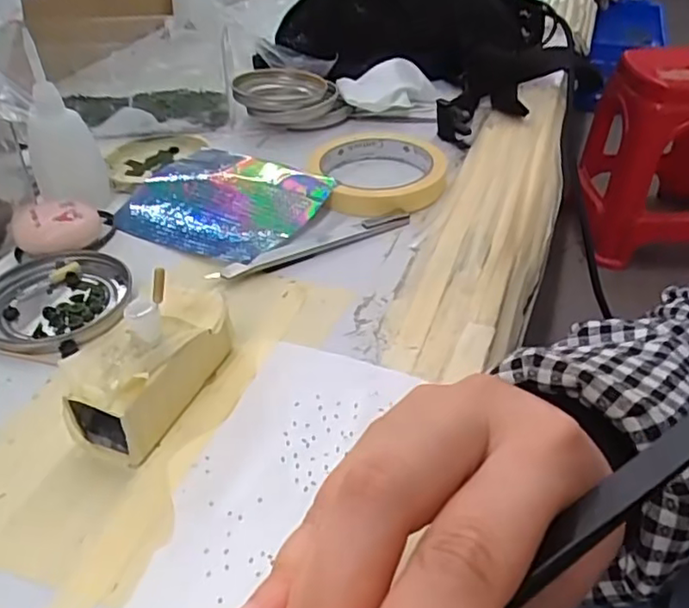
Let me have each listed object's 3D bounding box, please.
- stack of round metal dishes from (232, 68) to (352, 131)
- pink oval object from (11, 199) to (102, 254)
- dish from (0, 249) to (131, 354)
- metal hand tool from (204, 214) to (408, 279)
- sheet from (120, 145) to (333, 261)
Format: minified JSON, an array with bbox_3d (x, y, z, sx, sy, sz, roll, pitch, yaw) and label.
[{"bbox_3d":[-0.046,-0.177,0.536,0.092,0.027,0.079,-3,39,-3],"label":"stack of round metal dishes"},{"bbox_3d":[-0.176,-0.047,0.382,0.044,0.024,0.042,-9,40,-9],"label":"pink oval object"},{"bbox_3d":[-0.159,-0.002,0.341,0.075,0.008,0.081,-1,39,1],"label":"dish"},{"bbox_3d":[-0.017,-0.035,0.378,0.133,0.006,0.012,-21,43,-22],"label":"metal hand tool"},{"bbox_3d":[-0.085,-0.071,0.423,0.137,0.011,0.102,19,51,25],"label":"sheet"}]

